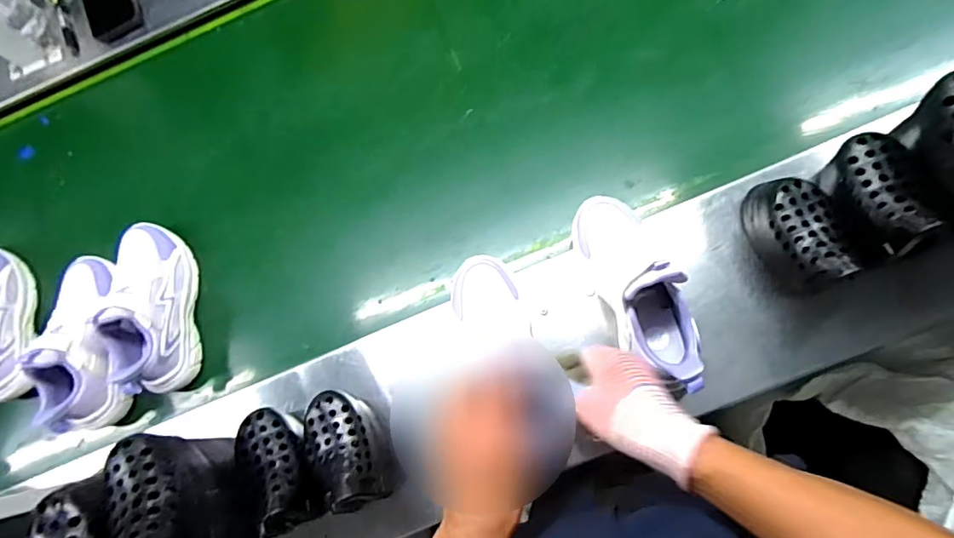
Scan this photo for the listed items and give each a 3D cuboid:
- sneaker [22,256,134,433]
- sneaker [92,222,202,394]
[{"bbox_3d":[-0.512,0.091,0.671,0.100,0.114,0.227,-14,78,3],"label":"sneaker"},{"bbox_3d":[-0.440,0.046,0.669,0.100,0.104,0.226,-6,78,5],"label":"sneaker"}]

